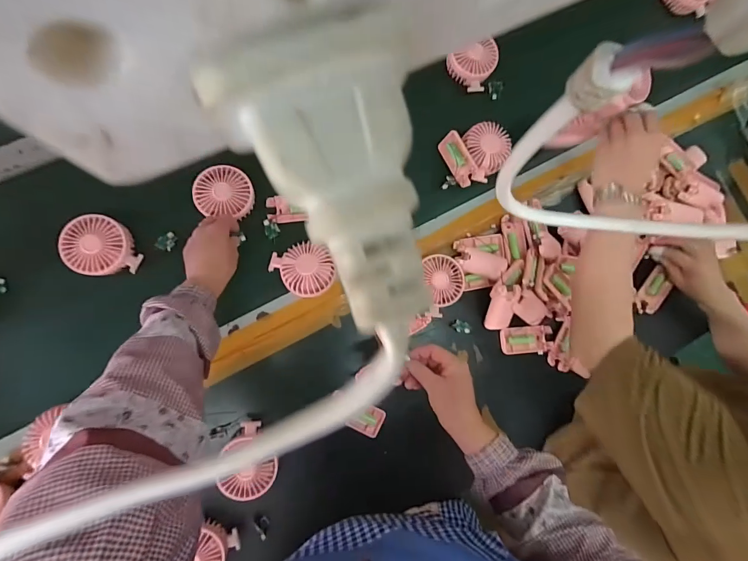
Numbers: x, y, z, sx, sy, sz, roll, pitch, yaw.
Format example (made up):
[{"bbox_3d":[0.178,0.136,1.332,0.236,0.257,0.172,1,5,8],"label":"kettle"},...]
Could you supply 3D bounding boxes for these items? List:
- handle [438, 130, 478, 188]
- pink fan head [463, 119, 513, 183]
[{"bbox_3d":[0.149,-0.214,0.634,0.036,0.033,0.095,-27,89,-8],"label":"handle"},{"bbox_3d":[0.205,-0.230,0.635,0.079,0.029,0.098,-13,87,-8],"label":"pink fan head"}]

